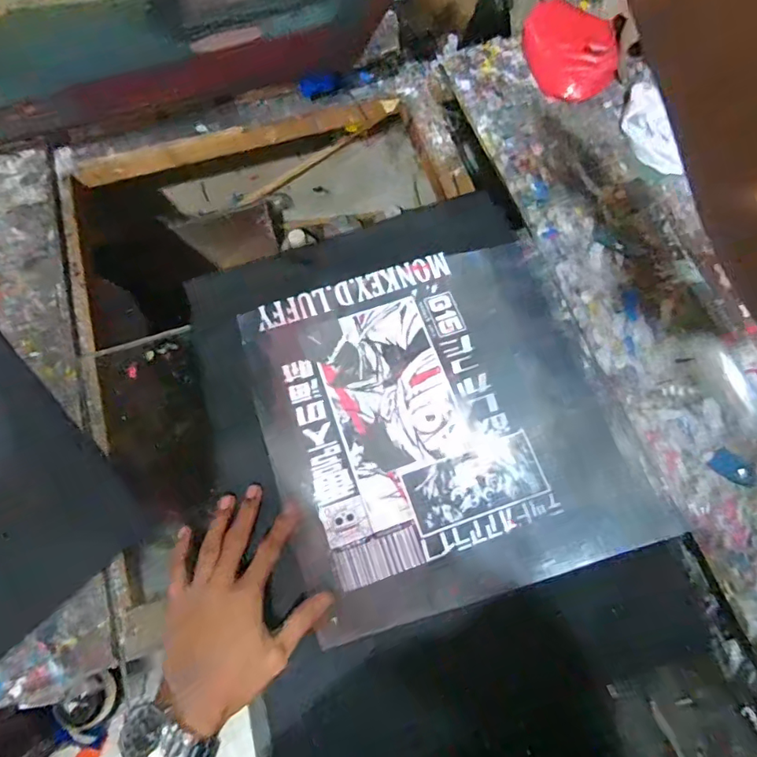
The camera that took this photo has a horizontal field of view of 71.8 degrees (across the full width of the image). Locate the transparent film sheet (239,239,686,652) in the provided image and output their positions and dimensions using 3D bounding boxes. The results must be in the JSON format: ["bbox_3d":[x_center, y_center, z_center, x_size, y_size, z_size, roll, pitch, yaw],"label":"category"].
[{"bbox_3d":[0.062,0.037,0.517,0.331,0.011,0.334,-17,71,-6],"label":"transparent film sheet"}]

